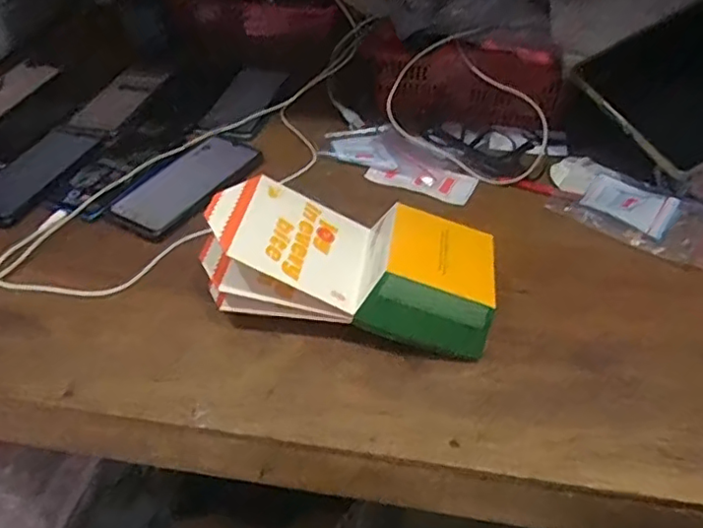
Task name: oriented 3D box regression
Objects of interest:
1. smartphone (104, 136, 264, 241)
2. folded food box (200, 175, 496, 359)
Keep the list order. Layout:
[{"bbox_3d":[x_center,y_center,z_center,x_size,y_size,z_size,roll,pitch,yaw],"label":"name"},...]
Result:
[{"bbox_3d":[-0.169,-0.085,0.644,0.087,0.012,0.159,25,57,24],"label":"smartphone"},{"bbox_3d":[0.000,-0.001,0.507,0.234,0.096,0.110,8,42,8],"label":"folded food box"}]

